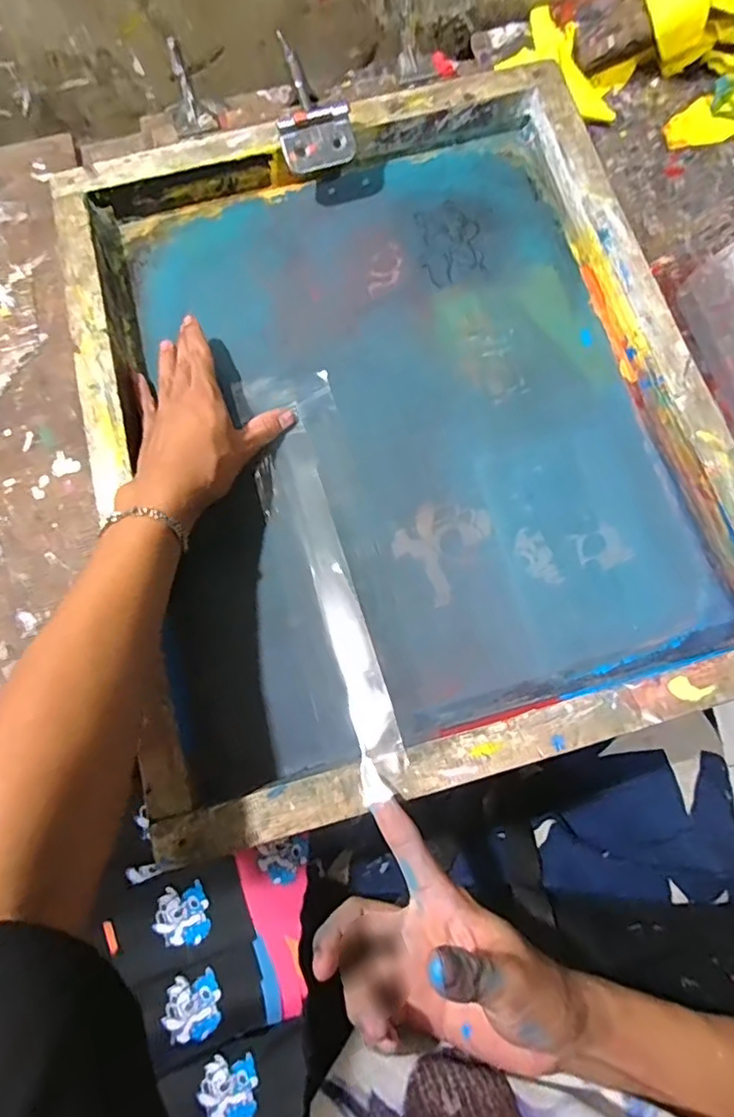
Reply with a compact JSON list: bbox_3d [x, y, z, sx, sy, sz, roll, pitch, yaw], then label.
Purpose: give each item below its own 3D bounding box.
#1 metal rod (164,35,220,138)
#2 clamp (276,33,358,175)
[{"bbox_3d":[-0.149,-0.397,0.488,0.033,0.053,0.037,6,76,3],"label":"metal rod"},{"bbox_3d":[-0.051,-0.393,0.496,0.060,0.024,0.119,-13,77,-3],"label":"clamp"}]

